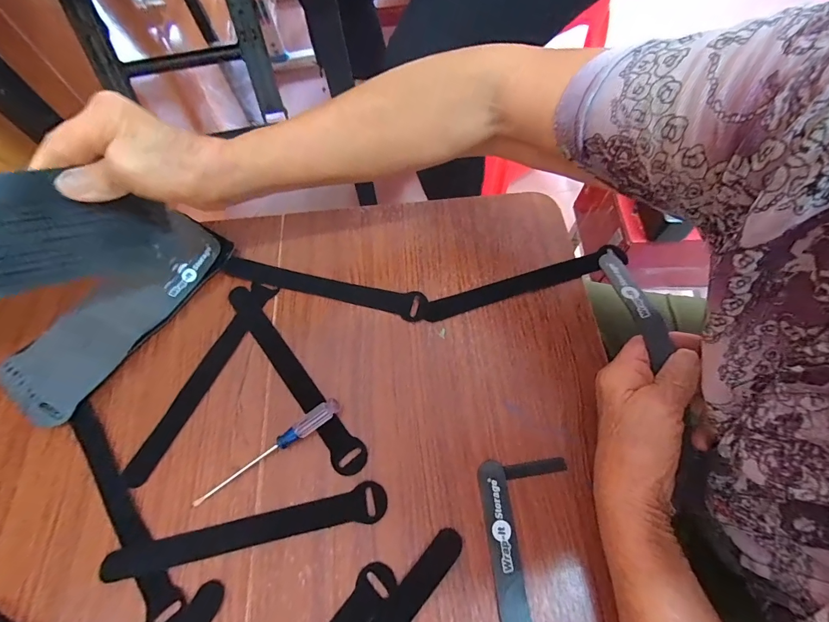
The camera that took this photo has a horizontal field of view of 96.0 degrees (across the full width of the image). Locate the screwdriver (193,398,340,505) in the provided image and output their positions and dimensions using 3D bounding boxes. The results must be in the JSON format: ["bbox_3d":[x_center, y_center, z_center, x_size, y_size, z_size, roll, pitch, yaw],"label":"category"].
[{"bbox_3d":[-0.110,0.108,0.286,0.122,0.010,0.014,-35,68,-14],"label":"screwdriver"}]

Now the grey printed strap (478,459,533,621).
[{"bbox_3d":[0.067,0.204,0.237,0.022,0.004,0.198,-7,64,-1],"label":"grey printed strap"}]

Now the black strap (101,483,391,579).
[{"bbox_3d":[-0.120,0.157,0.269,0.198,0.004,0.025,-11,65,-3],"label":"black strap"}]

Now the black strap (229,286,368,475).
[{"bbox_3d":[-0.106,0.052,0.319,0.024,0.006,0.198,-38,69,-15],"label":"black strap"}]

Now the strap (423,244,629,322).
[{"bbox_3d":[0.103,-0.027,0.346,0.192,0.006,0.019,-16,65,-5],"label":"strap"}]

